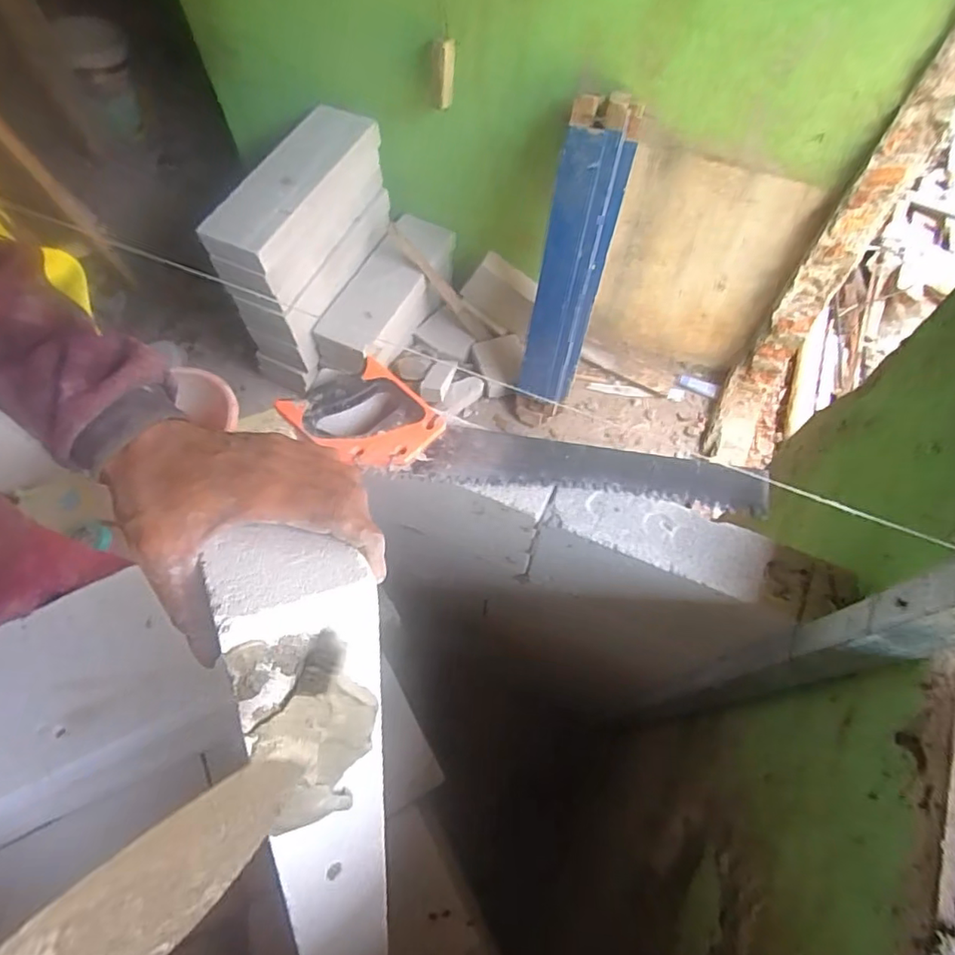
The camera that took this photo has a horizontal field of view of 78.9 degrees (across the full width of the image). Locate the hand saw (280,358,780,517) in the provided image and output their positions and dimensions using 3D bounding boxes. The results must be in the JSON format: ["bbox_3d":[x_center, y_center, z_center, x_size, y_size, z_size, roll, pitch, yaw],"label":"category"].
[{"bbox_3d":[0.050,-0.034,0.592,0.480,0.033,0.106,9,64,5],"label":"hand saw"}]

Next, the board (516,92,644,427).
[{"bbox_3d":[0.260,-0.580,1.693,0.191,0.902,0.163,17,38,9],"label":"board"}]

